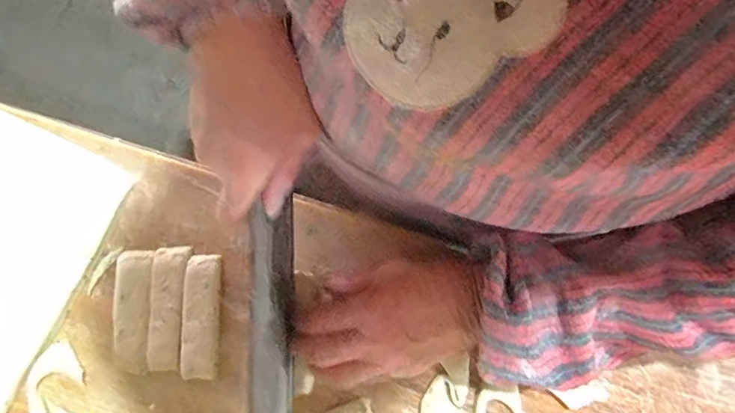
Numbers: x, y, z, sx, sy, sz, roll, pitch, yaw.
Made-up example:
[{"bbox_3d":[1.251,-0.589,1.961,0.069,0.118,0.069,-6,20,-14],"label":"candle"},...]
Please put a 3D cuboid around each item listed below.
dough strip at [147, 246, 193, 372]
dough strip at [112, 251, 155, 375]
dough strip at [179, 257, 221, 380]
[{"bbox_3d":[-0.154,0.077,0.353,0.027,0.006,0.091,1,74,-2],"label":"dough strip"},{"bbox_3d":[-0.177,0.079,0.350,0.026,0.008,0.089,-3,74,-3],"label":"dough strip"},{"bbox_3d":[-0.127,0.083,0.352,0.026,0.009,0.090,-2,74,-3],"label":"dough strip"}]

